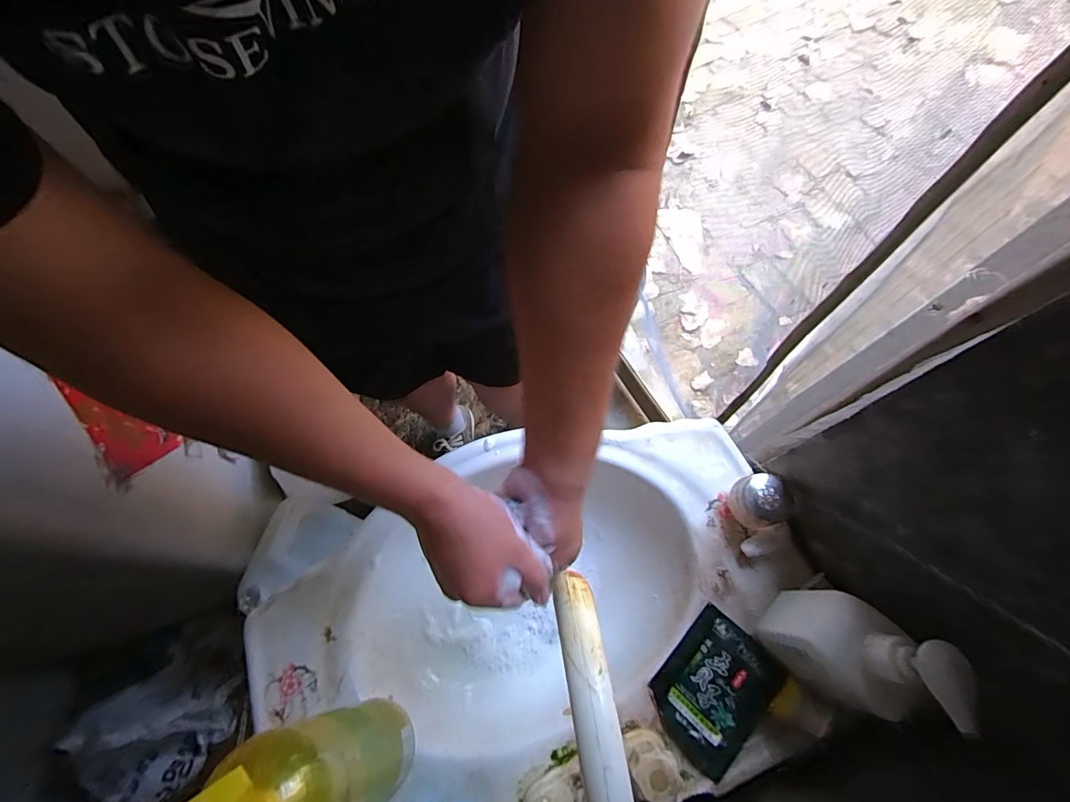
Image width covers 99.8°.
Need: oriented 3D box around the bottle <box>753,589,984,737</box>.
[{"bbox_3d":[0.253,0.200,0.365,0.064,0.176,0.082,-39,72,-13],"label":"bottle"}]

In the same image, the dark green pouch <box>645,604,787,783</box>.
[{"bbox_3d":[0.175,0.282,0.444,0.088,0.016,0.122,36,75,28],"label":"dark green pouch"}]

